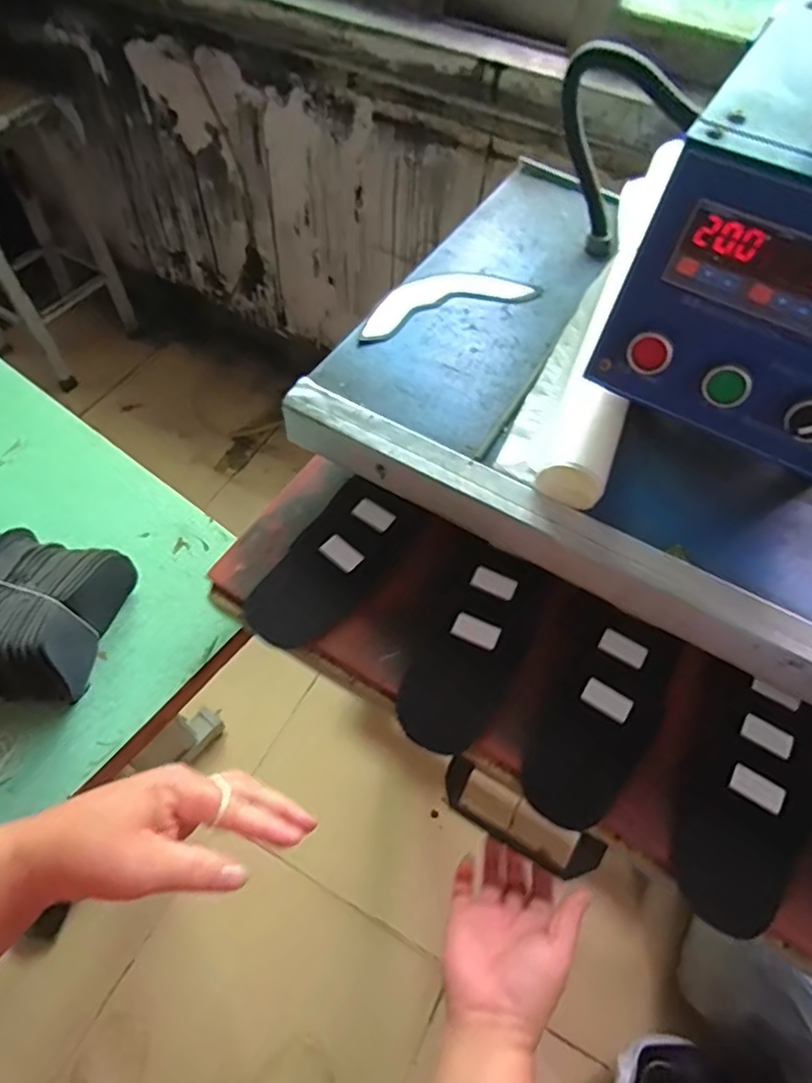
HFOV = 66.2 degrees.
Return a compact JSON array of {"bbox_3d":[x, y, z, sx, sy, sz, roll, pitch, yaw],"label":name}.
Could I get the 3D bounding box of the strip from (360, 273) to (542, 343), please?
[{"bbox_3d":[0.037,-0.254,0.650,0.199,0.004,0.074,-22,61,-18],"label":"strip"}]

